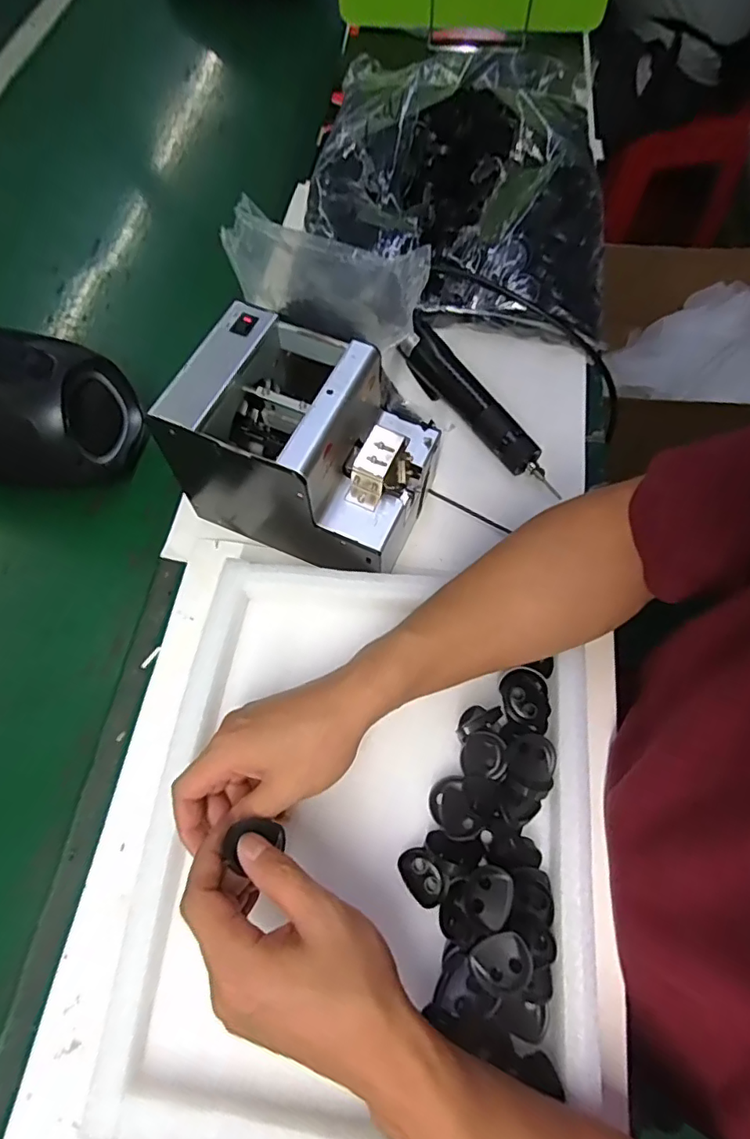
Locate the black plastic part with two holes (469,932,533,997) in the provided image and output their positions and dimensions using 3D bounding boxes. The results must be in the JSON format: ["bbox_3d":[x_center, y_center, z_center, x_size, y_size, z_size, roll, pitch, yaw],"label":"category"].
[{"bbox_3d":[0.075,0.233,0.328,0.034,0.020,0.029,-18,66,-6],"label":"black plastic part with two holes"}]

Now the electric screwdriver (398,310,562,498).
[{"bbox_3d":[0.092,-0.161,0.530,0.046,0.041,0.226,-29,67,-10],"label":"electric screwdriver"}]

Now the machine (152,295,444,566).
[{"bbox_3d":[-0.054,-0.094,0.450,0.183,0.145,0.133,22,68,12],"label":"machine"}]

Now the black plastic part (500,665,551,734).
[{"bbox_3d":[0.109,0.094,0.401,0.032,0.017,0.043,-4,65,1],"label":"black plastic part"}]

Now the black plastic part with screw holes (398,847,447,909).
[{"bbox_3d":[0.032,0.201,0.362,0.025,0.019,0.035,-34,68,-12],"label":"black plastic part with screw holes"}]

